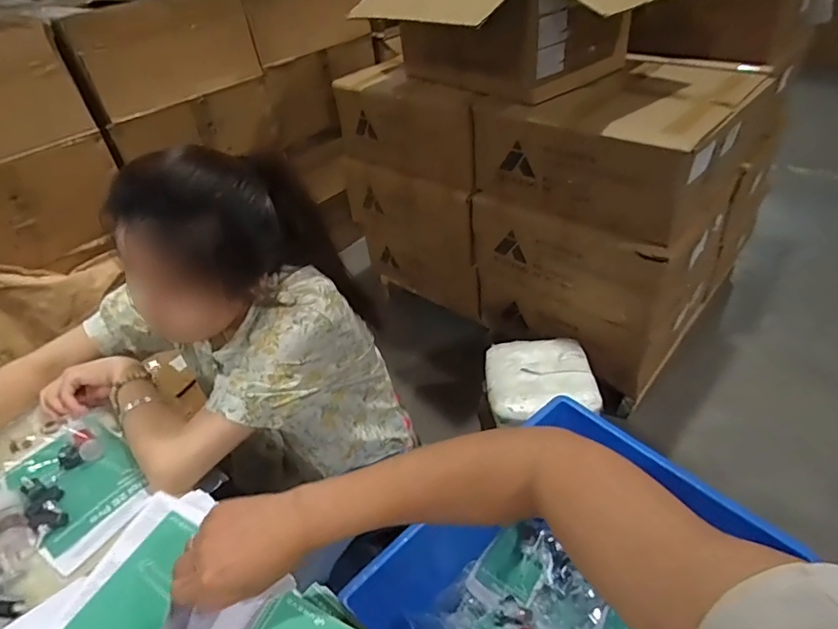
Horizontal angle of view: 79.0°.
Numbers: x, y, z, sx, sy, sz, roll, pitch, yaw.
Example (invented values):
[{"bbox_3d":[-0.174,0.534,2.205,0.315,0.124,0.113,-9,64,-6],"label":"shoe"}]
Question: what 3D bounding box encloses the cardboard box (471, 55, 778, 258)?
[{"bbox_3d":[0.486,-0.438,1.234,0.486,0.273,0.496,-35,48,-28],"label":"cardboard box"}]

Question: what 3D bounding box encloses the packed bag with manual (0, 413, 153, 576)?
[{"bbox_3d":[-0.416,0.201,0.593,0.144,0.033,0.208,-36,48,-29],"label":"packed bag with manual"}]

